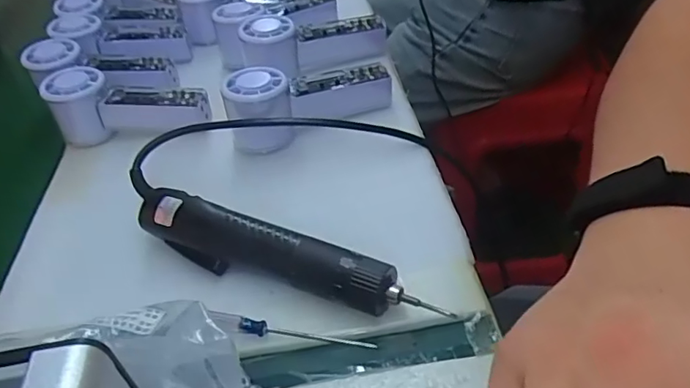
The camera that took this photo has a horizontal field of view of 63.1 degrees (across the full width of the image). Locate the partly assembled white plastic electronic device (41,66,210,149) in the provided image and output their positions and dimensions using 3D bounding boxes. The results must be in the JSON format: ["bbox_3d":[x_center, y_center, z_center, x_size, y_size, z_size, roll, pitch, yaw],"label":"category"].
[{"bbox_3d":[-0.208,-0.087,0.544,0.150,0.062,0.060,-8,41,1],"label":"partly assembled white plastic electronic device"}]

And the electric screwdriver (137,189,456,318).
[{"bbox_3d":[-0.053,0.041,0.381,0.229,0.033,0.034,15,47,25],"label":"electric screwdriver"}]

